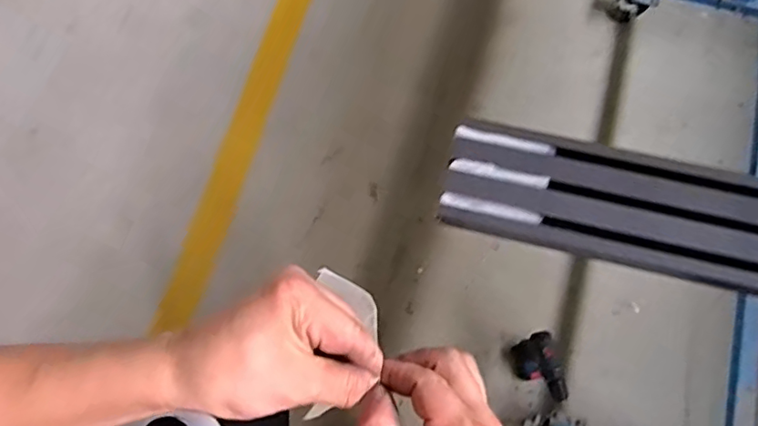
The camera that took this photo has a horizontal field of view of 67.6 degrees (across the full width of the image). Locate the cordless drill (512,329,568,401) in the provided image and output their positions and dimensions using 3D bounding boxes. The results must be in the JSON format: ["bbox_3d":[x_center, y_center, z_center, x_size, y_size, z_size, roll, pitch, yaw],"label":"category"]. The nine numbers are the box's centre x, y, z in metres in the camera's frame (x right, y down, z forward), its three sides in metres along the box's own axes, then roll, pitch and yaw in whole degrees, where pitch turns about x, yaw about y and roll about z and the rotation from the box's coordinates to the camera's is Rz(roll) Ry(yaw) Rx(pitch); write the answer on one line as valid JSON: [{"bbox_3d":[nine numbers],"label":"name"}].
[{"bbox_3d":[0.382,0.371,1.346,0.062,0.219,0.168,-17,70,-4],"label":"cordless drill"}]

